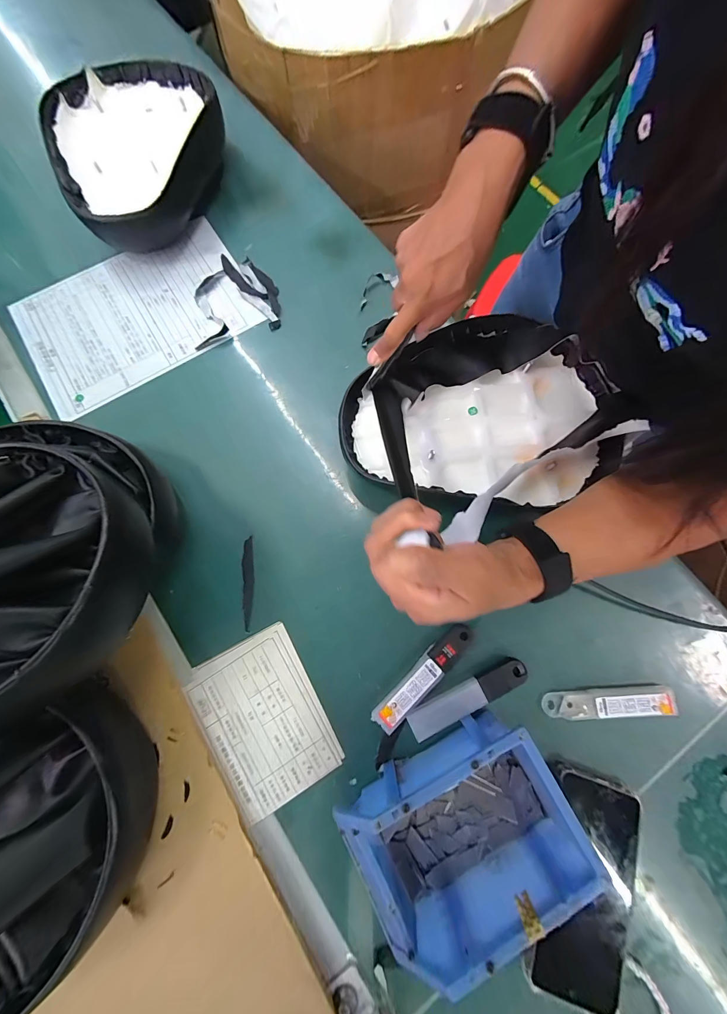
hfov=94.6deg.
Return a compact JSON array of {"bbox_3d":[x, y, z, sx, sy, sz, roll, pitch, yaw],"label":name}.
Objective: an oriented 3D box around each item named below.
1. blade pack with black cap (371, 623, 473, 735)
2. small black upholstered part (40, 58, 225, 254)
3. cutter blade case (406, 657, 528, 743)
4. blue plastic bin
[{"bbox_3d":[0.063,0.171,0.342,0.128,0.013,0.026,-43,80,-8],"label":"blade pack with black cap"},{"bbox_3d":[-0.296,-0.487,0.466,0.213,0.078,0.264,-20,78,-4],"label":"small black upholstered part"},{"bbox_3d":[0.105,0.189,0.336,0.126,0.013,0.026,-25,78,-5],"label":"cutter blade case"},{"bbox_3d":[0.078,0.274,0.282,0.175,0.076,0.111,-27,78,-5],"label":"blue plastic bin"}]

